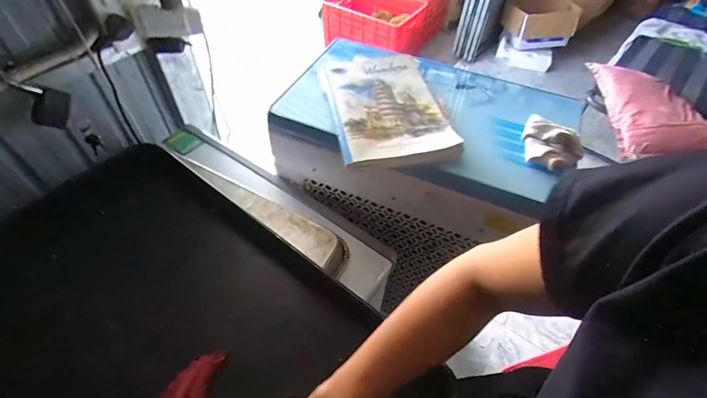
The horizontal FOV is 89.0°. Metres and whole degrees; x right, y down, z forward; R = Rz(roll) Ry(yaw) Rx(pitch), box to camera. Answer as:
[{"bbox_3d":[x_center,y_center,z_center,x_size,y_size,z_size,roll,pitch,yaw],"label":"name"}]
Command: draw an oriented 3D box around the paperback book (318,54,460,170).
[{"bbox_3d":[0.051,-0.149,0.576,0.170,0.019,0.258,-7,52,-8],"label":"paperback book"}]

